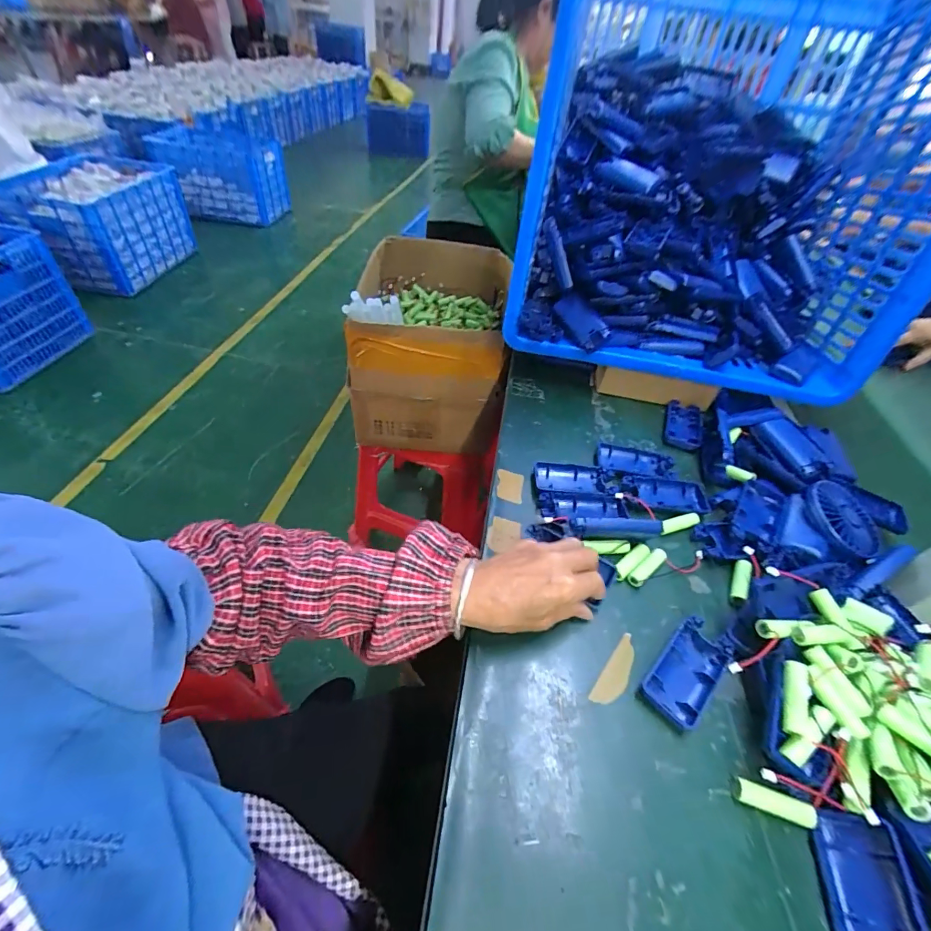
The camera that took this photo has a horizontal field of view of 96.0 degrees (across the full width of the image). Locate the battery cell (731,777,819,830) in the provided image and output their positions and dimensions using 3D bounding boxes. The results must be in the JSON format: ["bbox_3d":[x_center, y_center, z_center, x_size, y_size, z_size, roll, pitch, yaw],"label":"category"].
[{"bbox_3d":[0.222,0.242,0.300,0.051,0.014,0.015,14,47,12],"label":"battery cell"}]

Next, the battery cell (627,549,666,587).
[{"bbox_3d":[0.184,0.102,0.422,0.052,0.011,0.012,-30,56,-30],"label":"battery cell"}]

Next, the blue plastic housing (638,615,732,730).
[{"bbox_3d":[0.191,0.175,0.359,0.090,0.017,0.046,-32,58,-31],"label":"blue plastic housing"}]

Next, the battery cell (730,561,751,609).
[{"bbox_3d":[0.274,0.117,0.418,0.014,0.011,0.050,22,63,14],"label":"battery cell"}]

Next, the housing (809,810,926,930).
[{"bbox_3d":[0.252,0.275,0.260,0.046,0.024,0.093,-10,35,29],"label":"housing"}]

